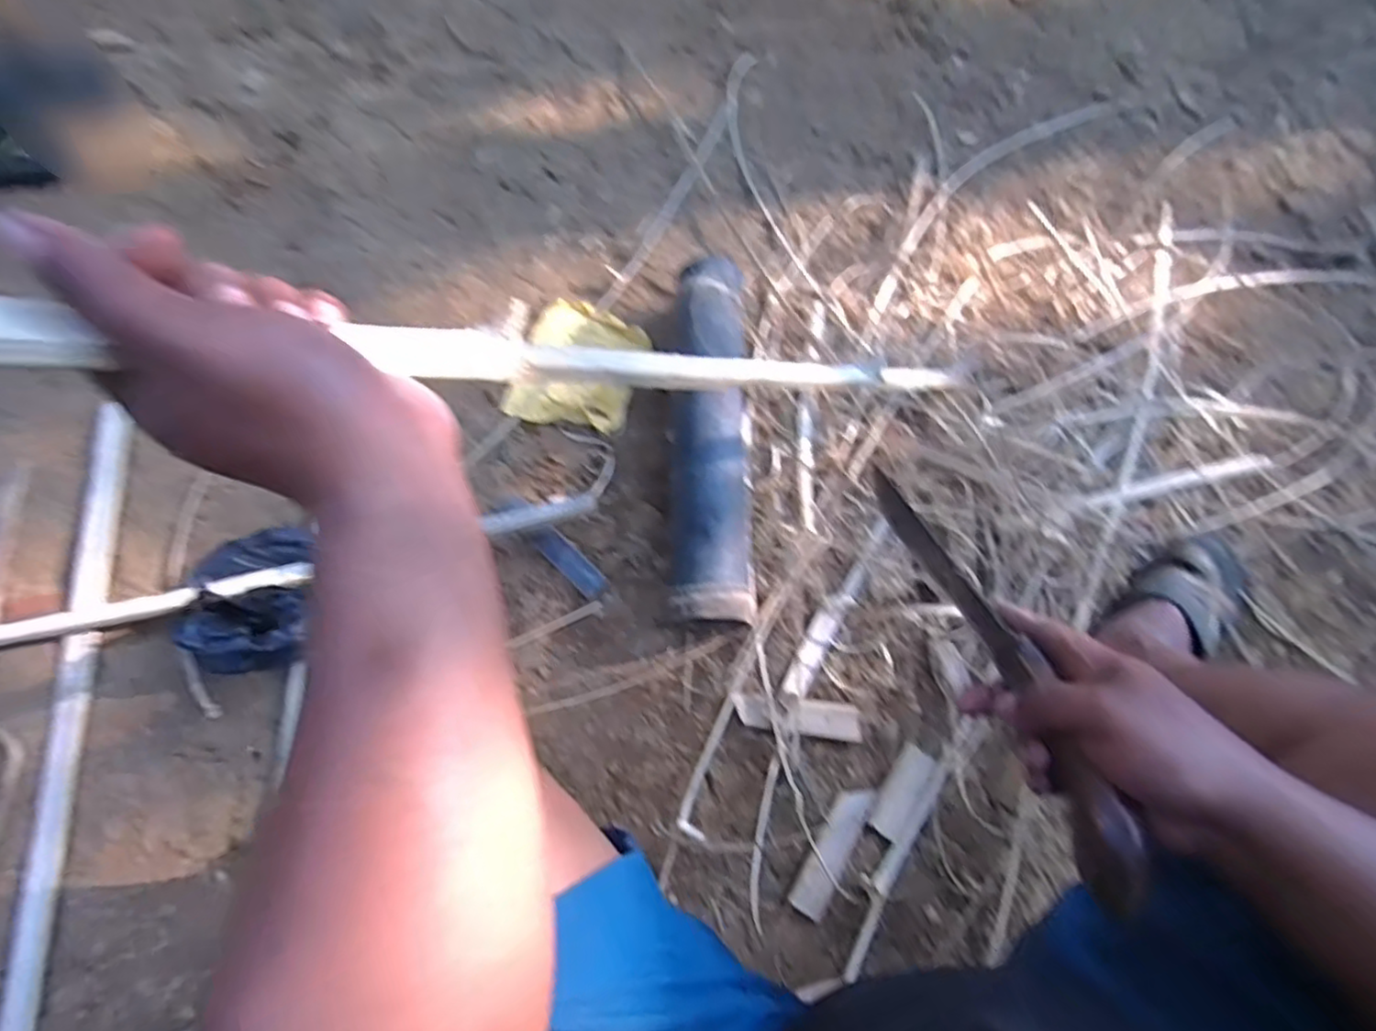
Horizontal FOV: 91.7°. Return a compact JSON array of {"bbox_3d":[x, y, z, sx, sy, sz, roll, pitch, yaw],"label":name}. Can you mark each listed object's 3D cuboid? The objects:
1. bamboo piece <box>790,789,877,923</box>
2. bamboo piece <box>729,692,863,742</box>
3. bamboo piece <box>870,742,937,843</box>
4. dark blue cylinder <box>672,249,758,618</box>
[{"bbox_3d":[0.155,0.350,0.701,0.037,0.015,0.138,29,69,9],"label":"bamboo piece"},{"bbox_3d":[0.124,0.226,0.756,0.147,0.011,0.038,7,68,0],"label":"bamboo piece"},{"bbox_3d":[0.237,0.303,0.733,0.034,0.005,0.099,26,75,23],"label":"bamboo piece"},{"bbox_3d":[0.030,-0.103,0.822,0.096,0.102,0.471,1,72,-2],"label":"dark blue cylinder"}]

